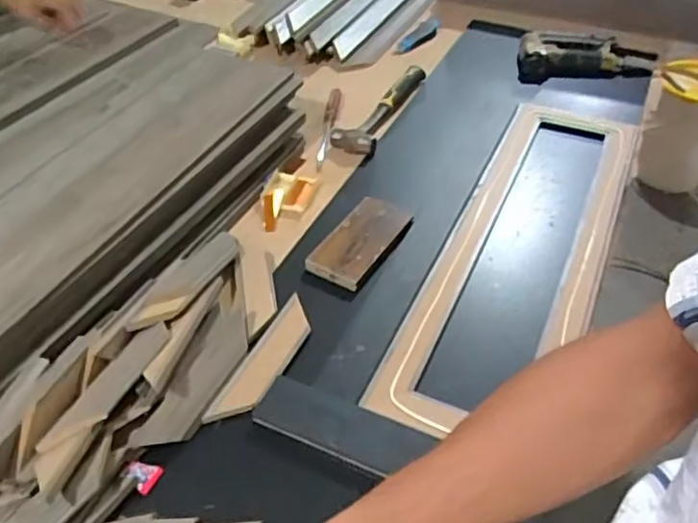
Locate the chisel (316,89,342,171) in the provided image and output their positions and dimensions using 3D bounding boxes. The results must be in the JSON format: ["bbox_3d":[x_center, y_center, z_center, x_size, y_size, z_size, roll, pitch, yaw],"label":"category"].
[{"bbox_3d":[-0.038,-0.224,1.039,0.021,0.025,0.229,6,43,5],"label":"chisel"}]

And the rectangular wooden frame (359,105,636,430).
[{"bbox_3d":[0.244,-0.041,0.833,0.197,0.022,0.687,19,46,18],"label":"rectangular wooden frame"}]

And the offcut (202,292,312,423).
[{"bbox_3d":[-0.087,0.106,0.688,0.049,0.009,0.181,19,46,17],"label":"offcut"}]

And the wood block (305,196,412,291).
[{"bbox_3d":[0.016,-0.030,0.824,0.079,0.015,0.155,24,48,22],"label":"wood block"}]

